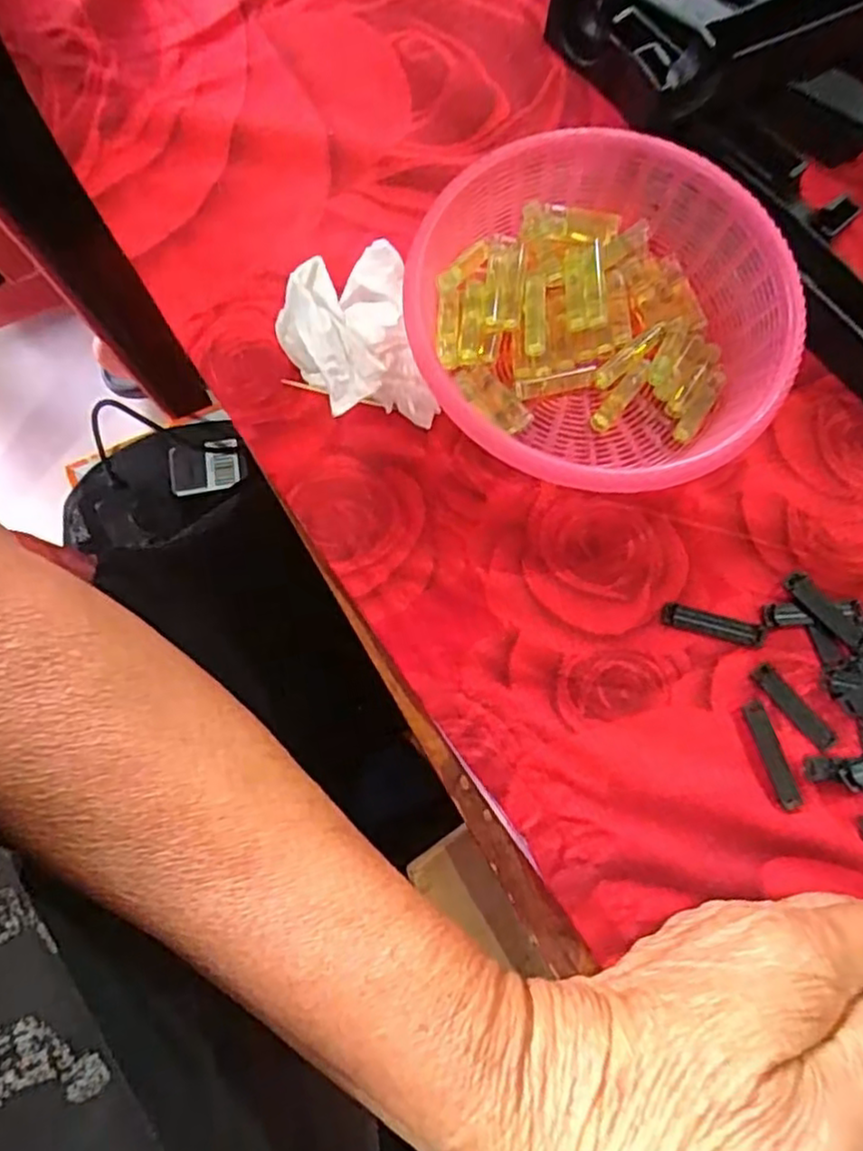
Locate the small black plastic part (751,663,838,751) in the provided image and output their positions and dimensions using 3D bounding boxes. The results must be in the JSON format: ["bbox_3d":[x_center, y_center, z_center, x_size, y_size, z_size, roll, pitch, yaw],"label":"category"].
[{"bbox_3d":[0.163,0.059,0.309,0.011,0.004,0.045,-40,80,-10],"label":"small black plastic part"}]

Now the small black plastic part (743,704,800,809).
[{"bbox_3d":[0.150,0.079,0.302,0.010,0.004,0.046,-16,77,-5],"label":"small black plastic part"}]

